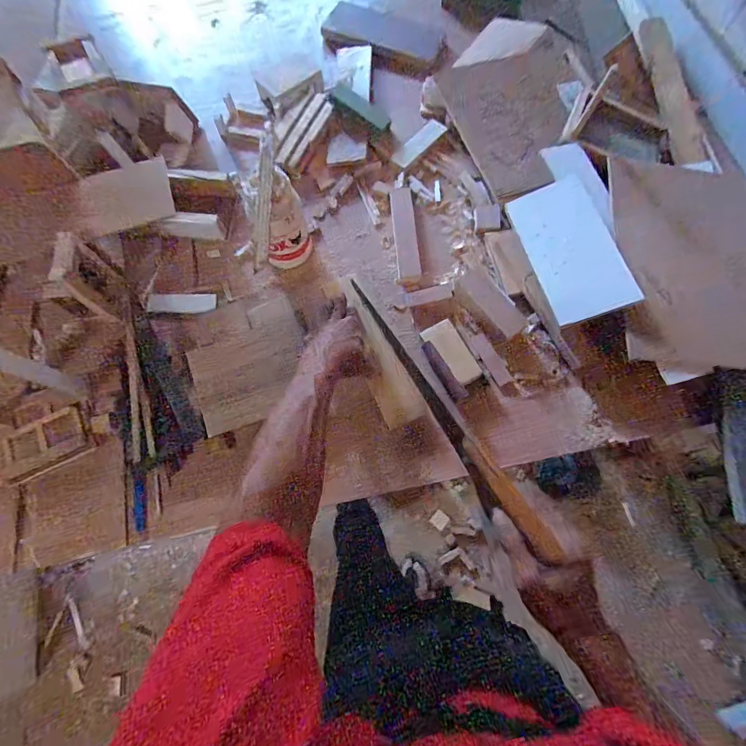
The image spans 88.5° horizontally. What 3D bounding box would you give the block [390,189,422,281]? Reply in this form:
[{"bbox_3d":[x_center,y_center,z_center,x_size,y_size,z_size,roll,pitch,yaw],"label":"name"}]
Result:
[{"bbox_3d":[0.054,-0.237,0.640,0.037,0.012,0.166,-5,71,-1],"label":"block"}]

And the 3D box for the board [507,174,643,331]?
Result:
[{"bbox_3d":[0.290,-0.186,0.562,0.115,0.012,0.225,-19,68,10],"label":"board"}]

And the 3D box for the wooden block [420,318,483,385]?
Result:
[{"bbox_3d":[0.117,-0.030,0.559,0.048,0.011,0.098,-30,75,-9],"label":"wooden block"}]

